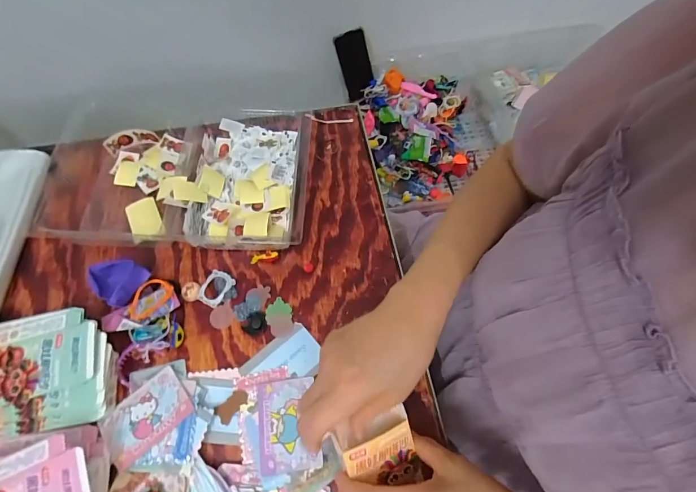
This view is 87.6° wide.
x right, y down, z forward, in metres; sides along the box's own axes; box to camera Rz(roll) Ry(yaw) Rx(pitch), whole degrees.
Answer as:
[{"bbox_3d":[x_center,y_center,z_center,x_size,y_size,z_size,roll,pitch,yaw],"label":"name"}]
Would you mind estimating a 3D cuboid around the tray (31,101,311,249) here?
[{"bbox_3d":[-0.238,-0.101,0.491,0.354,0.055,0.228,1,66,0],"label":"tray"}]

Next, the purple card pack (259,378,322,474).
[{"bbox_3d":[-0.064,0.189,0.387,0.062,0.004,0.089,-7,60,-4],"label":"purple card pack"}]

